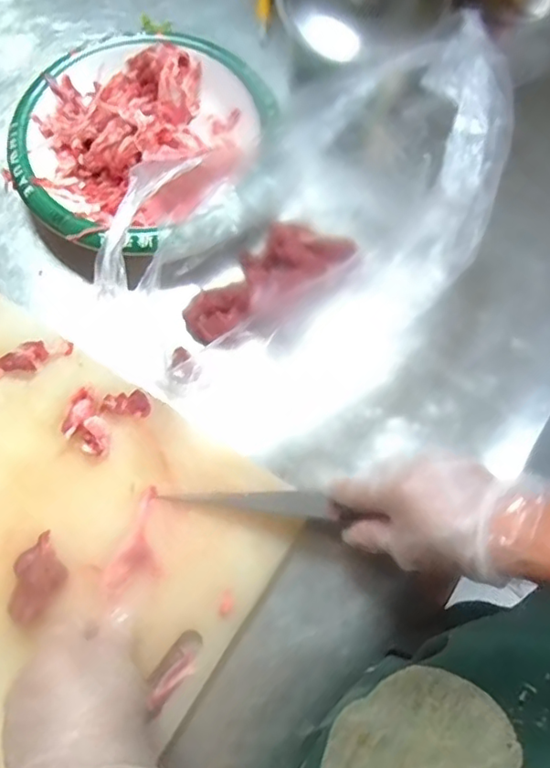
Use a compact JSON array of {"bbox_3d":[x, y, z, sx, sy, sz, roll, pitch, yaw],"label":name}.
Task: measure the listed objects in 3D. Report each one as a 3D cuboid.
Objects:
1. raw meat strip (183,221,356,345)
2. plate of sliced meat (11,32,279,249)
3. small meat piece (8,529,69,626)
[{"bbox_3d":[-0.010,-0.095,0.512,0.153,0.029,0.069,-34,74,-15],"label":"raw meat strip"},{"bbox_3d":[-0.127,-0.246,0.567,0.242,0.075,0.215,-18,70,-10],"label":"plate of sliced meat"},{"bbox_3d":[-0.170,0.137,0.417,0.043,0.017,0.048,43,73,13],"label":"small meat piece"}]

